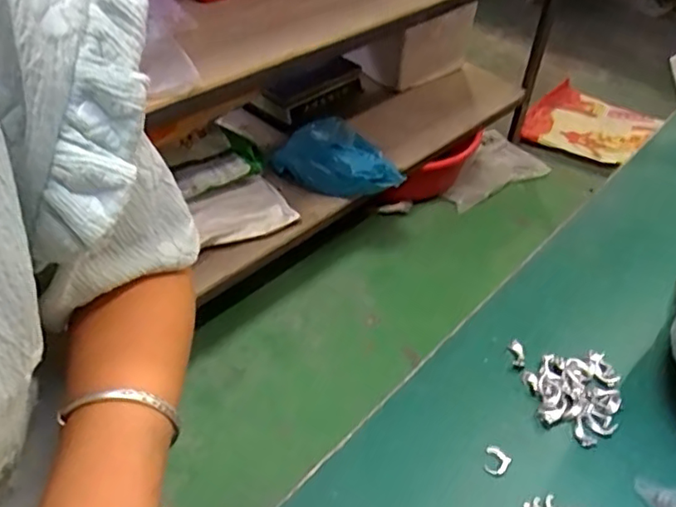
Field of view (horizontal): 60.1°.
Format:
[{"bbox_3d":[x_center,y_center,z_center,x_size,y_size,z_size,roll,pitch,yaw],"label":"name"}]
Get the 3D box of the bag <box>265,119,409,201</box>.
[{"bbox_3d":[0.003,-0.204,1.270,0.279,0.099,0.163,33,50,27],"label":"bag"}]

